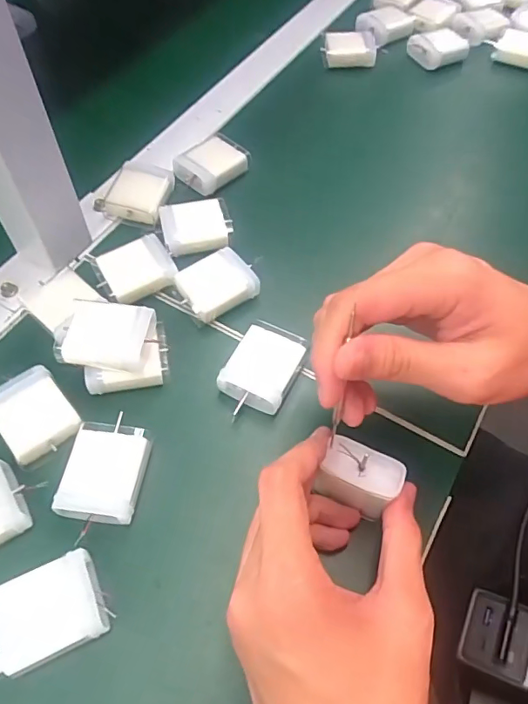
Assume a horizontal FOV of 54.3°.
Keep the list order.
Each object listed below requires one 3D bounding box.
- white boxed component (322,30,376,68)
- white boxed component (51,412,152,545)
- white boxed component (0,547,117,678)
[{"bbox_3d":[0.083,-0.297,0.504,0.047,0.017,0.037,-4,57,-1],"label":"white boxed component"},{"bbox_3d":[-0.088,0.068,0.285,0.041,0.012,0.057,6,58,5],"label":"white boxed component"},{"bbox_3d":[-0.108,0.129,0.250,0.057,0.016,0.042,-24,60,-13],"label":"white boxed component"}]

